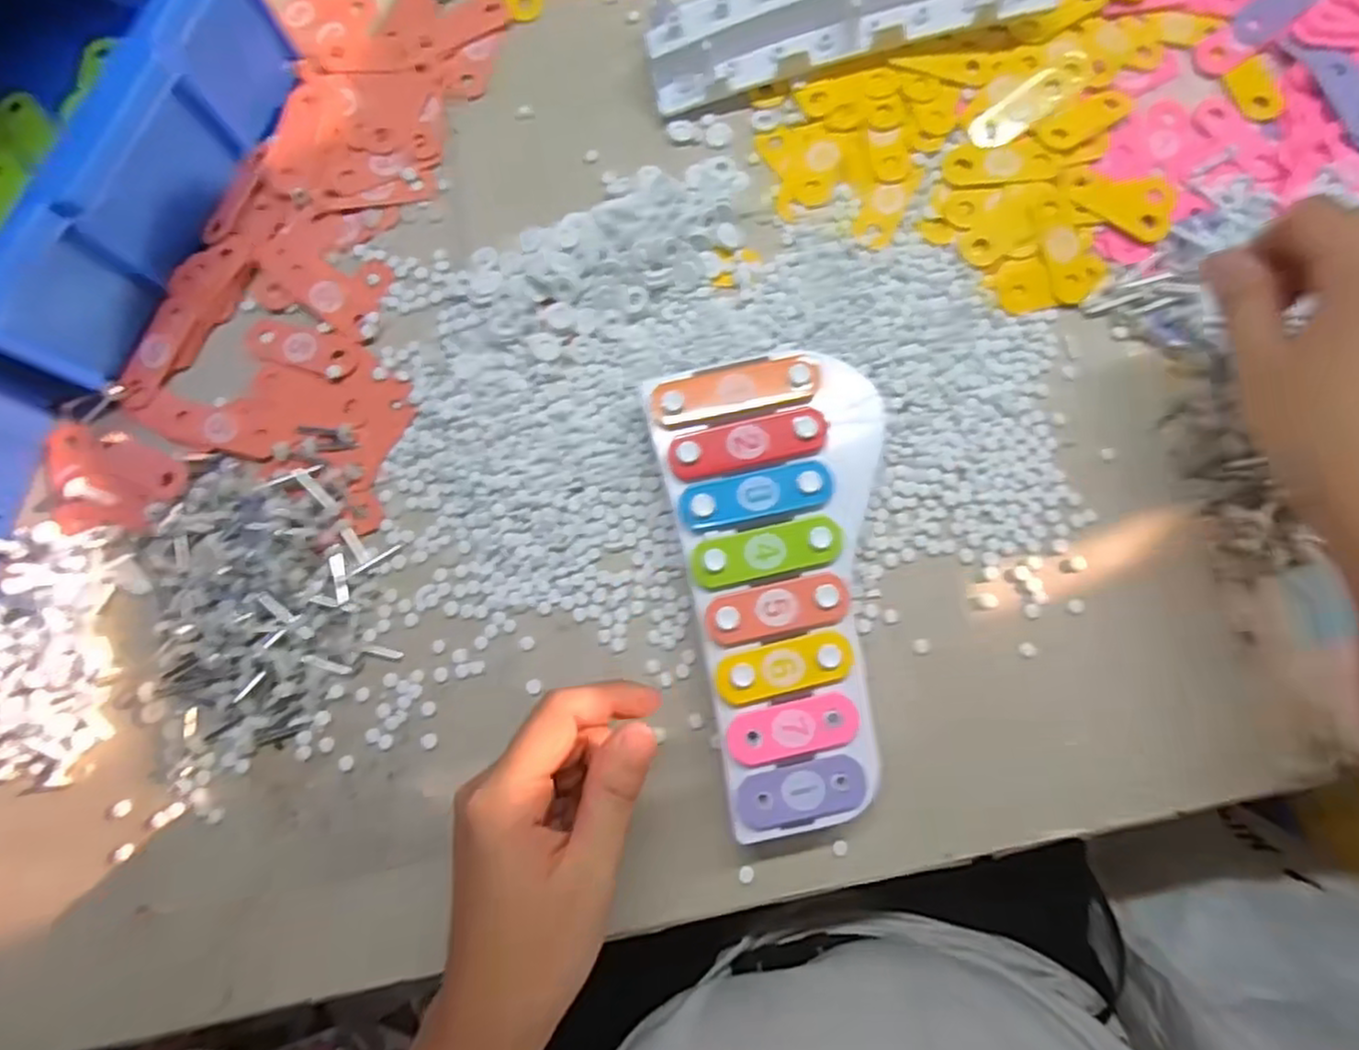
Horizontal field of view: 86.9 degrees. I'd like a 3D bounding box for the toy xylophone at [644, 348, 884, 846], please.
[{"bbox_3d":[0.059,0.027,0.357,0.111,0.037,0.227,-11,80,-1],"label":"toy xylophone"}]

